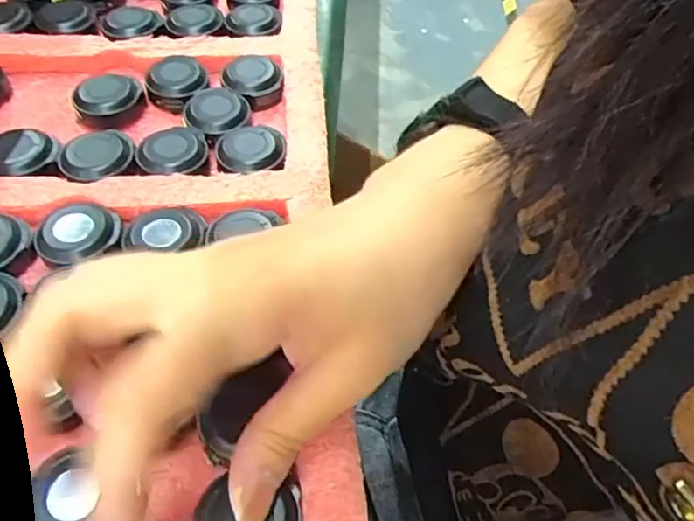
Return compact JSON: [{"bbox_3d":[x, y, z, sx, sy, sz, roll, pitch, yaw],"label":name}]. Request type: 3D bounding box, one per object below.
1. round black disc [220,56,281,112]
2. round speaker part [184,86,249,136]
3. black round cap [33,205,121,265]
[{"bbox_3d":[-0.046,-0.087,0.283,0.026,0.011,0.030,-17,57,-17],"label":"round black disc"},{"bbox_3d":[-0.059,-0.066,0.267,0.028,0.011,0.028,0,54,-5],"label":"round speaker part"},{"bbox_3d":[-0.101,-0.012,0.218,0.024,0.004,0.029,40,60,22],"label":"black round cap"}]

